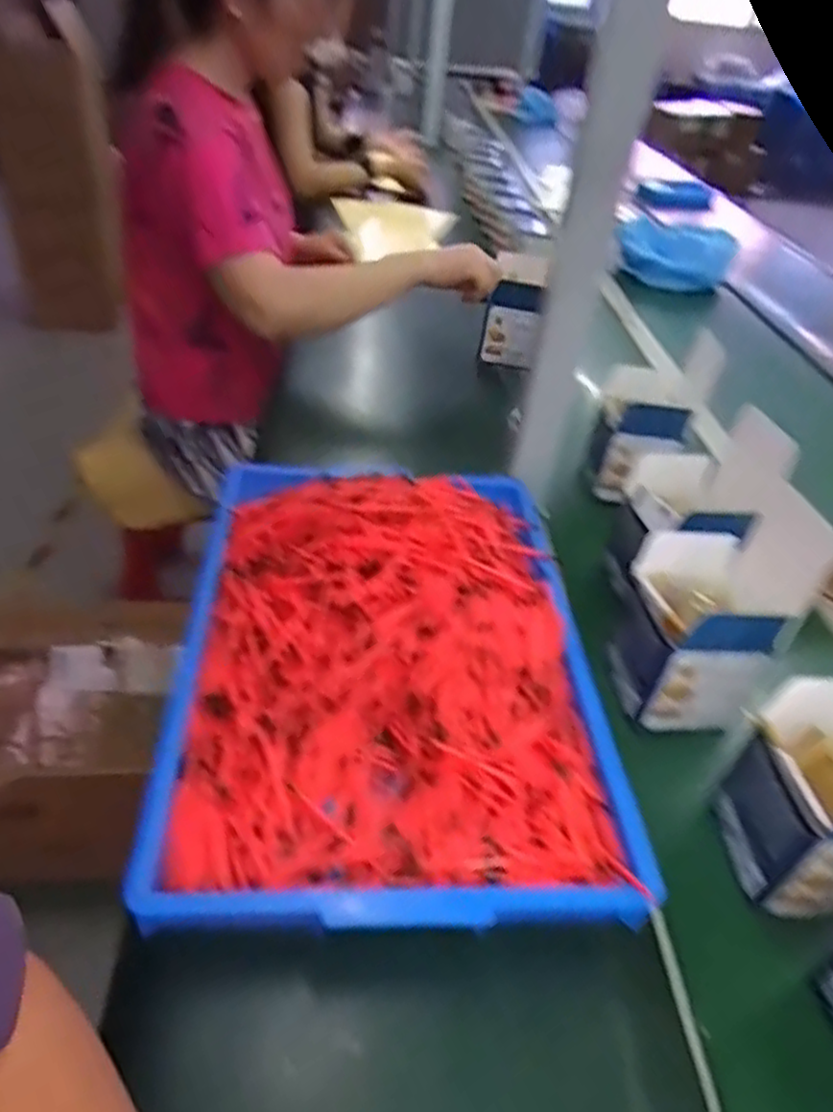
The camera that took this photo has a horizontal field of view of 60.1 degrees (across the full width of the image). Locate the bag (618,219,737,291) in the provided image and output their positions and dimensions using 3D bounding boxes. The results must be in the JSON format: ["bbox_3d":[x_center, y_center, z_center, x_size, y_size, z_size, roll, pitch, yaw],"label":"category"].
[{"bbox_3d":[0.527,-0.611,1.498,0.244,0.141,0.054,2,36,-8],"label":"bag"}]

